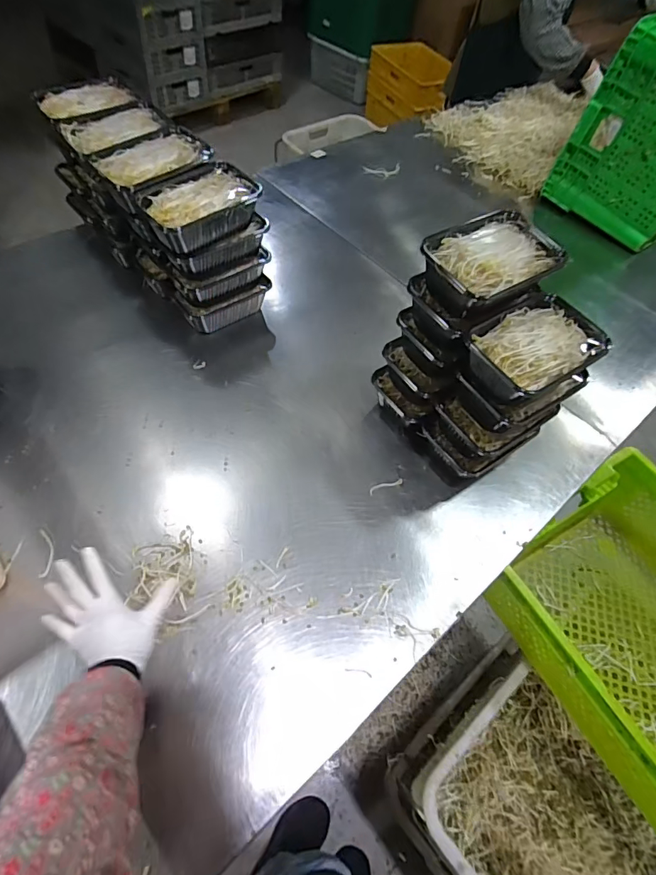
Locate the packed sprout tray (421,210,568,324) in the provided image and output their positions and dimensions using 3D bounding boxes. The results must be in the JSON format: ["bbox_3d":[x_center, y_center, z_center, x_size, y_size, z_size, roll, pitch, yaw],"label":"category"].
[{"bbox_3d":[0.215,-0.228,0.618,0.180,0.067,0.124,-27,63,-20],"label":"packed sprout tray"}]

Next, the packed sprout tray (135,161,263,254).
[{"bbox_3d":[-0.206,-0.372,0.739,0.181,0.057,0.120,-36,67,-24],"label":"packed sprout tray"}]

